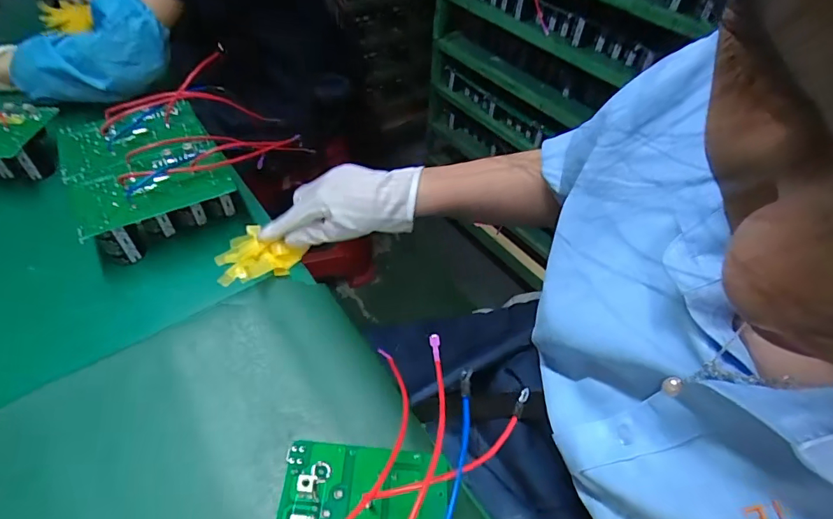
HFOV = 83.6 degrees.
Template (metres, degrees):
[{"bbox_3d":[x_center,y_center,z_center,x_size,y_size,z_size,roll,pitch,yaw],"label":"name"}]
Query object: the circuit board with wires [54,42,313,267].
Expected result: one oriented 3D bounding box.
[{"bbox_3d":[-0.286,-0.131,0.571,0.249,0.093,0.208,-28,55,-25],"label":"circuit board with wires"}]

